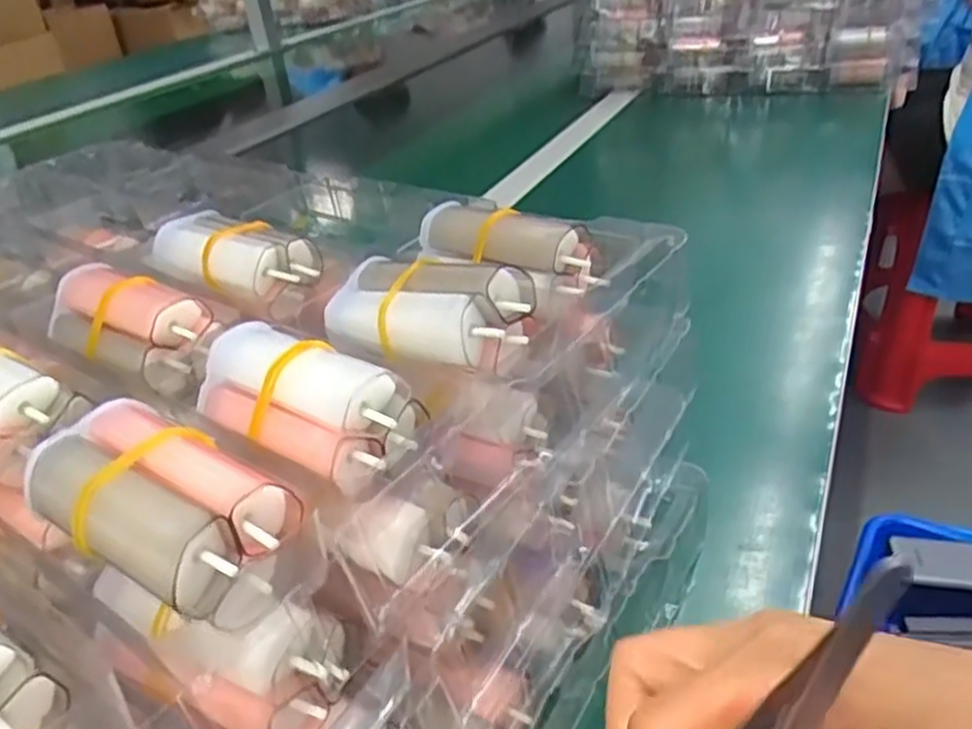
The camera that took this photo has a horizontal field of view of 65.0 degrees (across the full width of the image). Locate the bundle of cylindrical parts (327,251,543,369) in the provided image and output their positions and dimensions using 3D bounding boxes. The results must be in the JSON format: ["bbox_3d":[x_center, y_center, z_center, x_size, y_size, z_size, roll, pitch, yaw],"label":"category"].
[{"bbox_3d":[-0.019,-0.020,0.236,0.069,0.024,0.030,12,37,27],"label":"bundle of cylindrical parts"}]

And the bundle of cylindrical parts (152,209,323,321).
[{"bbox_3d":[-0.099,-0.042,0.305,0.068,0.028,0.032,15,38,31],"label":"bundle of cylindrical parts"}]

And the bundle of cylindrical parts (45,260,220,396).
[{"bbox_3d":[-0.126,-0.015,0.269,0.065,0.026,0.031,13,37,29],"label":"bundle of cylindrical parts"}]

